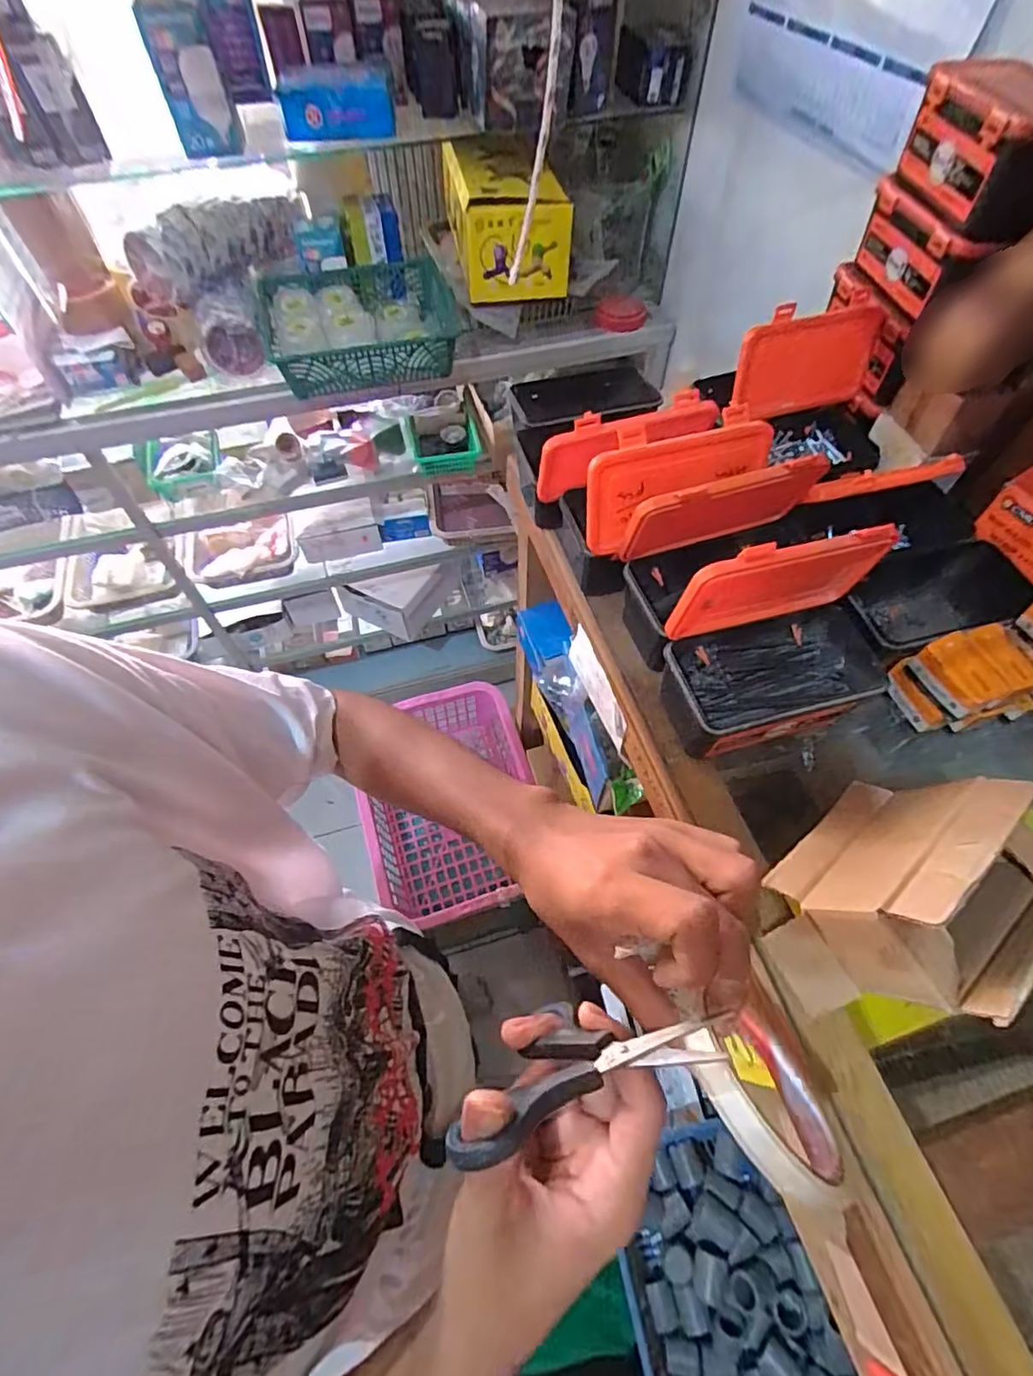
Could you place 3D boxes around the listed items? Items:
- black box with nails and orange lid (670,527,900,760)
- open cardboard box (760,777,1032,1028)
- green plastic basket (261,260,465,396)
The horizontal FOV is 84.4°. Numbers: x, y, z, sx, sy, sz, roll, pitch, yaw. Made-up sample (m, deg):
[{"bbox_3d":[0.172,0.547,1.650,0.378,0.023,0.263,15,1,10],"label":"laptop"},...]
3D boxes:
[{"bbox_3d":[0.189,-0.031,0.383,0.156,0.127,0.081,-16,61,-9],"label":"black box with nails and orange lid"},{"bbox_3d":[0.225,0.117,0.329,0.148,0.096,0.102,-36,66,-19],"label":"open cardboard box"},{"bbox_3d":[-0.251,-0.577,0.920,0.291,0.098,0.224,-7,59,-4],"label":"green plastic basket"}]

